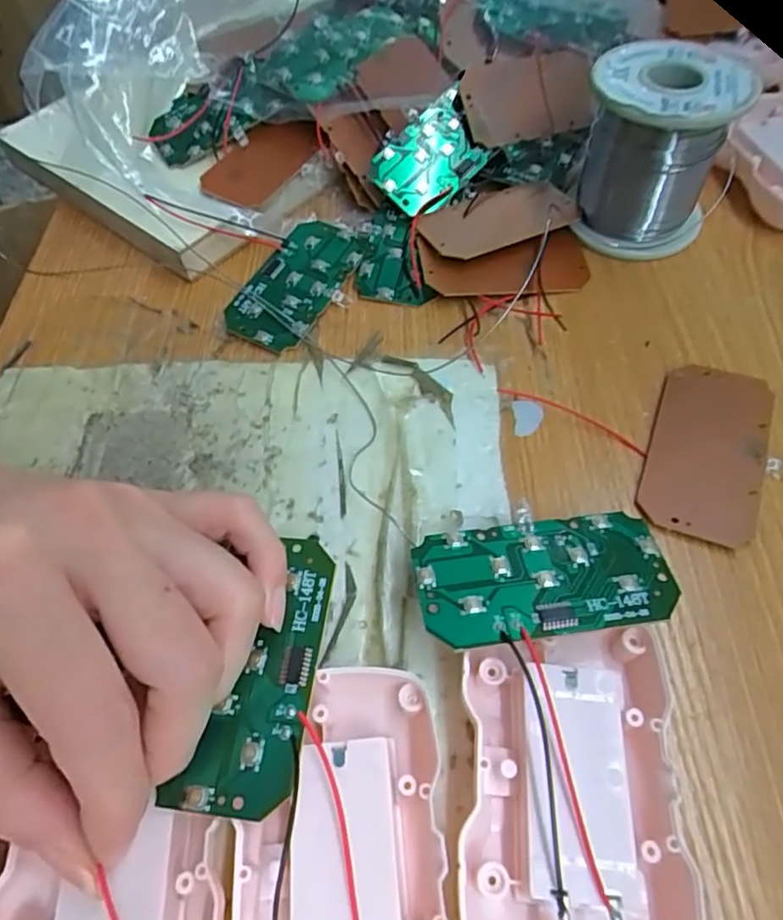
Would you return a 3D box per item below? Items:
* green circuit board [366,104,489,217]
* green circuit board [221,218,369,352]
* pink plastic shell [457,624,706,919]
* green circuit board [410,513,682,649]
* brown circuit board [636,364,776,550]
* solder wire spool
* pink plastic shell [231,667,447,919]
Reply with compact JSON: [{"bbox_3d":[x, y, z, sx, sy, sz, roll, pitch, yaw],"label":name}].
[{"bbox_3d":[0.018,-0.140,0.289,0.054,0.007,0.038,-42,94,-14],"label":"green circuit board"},{"bbox_3d":[-0.042,-0.080,0.271,0.037,0.008,0.073,24,62,16],"label":"green circuit board"},{"bbox_3d":[0.045,0.085,0.157,0.053,0.018,0.082,3,58,5],"label":"pink plastic shell"},{"bbox_3d":[0.045,0.034,0.178,0.073,0.004,0.036,-5,49,-5],"label":"green circuit board"},{"bbox_3d":[0.113,-0.004,0.218,0.037,0.005,0.073,19,61,14],"label":"brown circuit board"},{"bbox_3d":[0.112,-0.134,0.266,0.060,0.064,0.058,8,59,8],"label":"solder wire spool"},{"bbox_3d":[-0.011,0.099,0.148,0.052,0.023,0.088,1,58,3],"label":"pink plastic shell"}]

